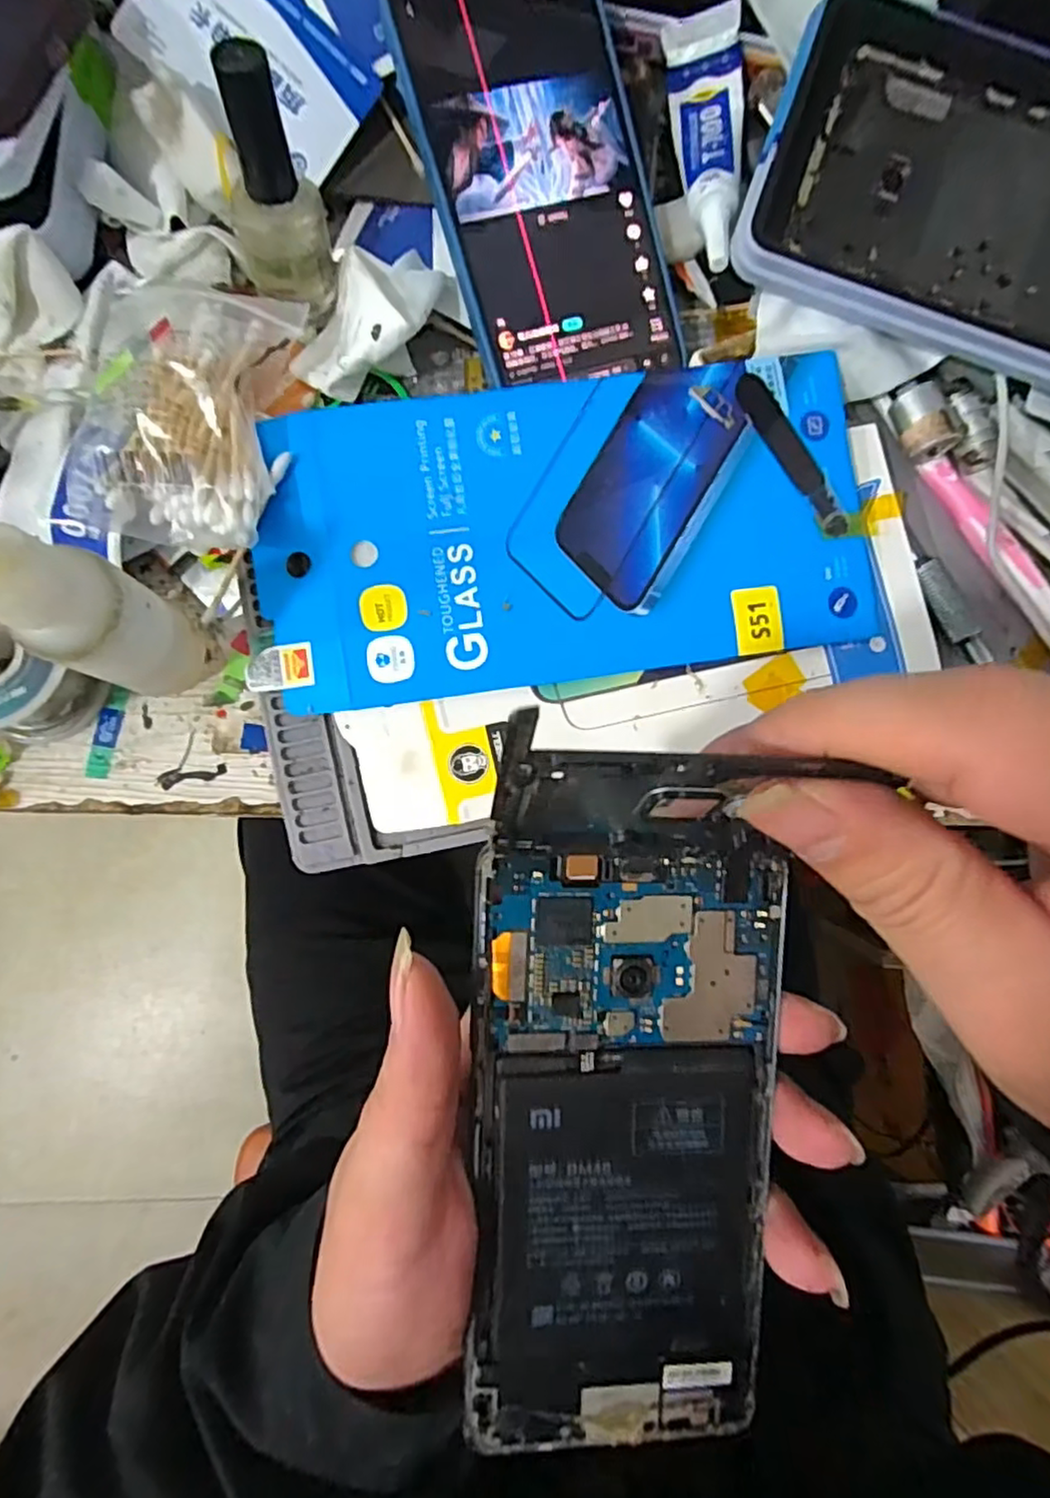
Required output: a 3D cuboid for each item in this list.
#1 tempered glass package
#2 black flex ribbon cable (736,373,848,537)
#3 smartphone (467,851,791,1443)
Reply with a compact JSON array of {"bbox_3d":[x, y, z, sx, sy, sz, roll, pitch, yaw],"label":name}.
[{"bbox_3d":[0.016,-0.084,0.249,0.231,0.008,0.112,-8,84,-5],"label":"tempered glass package"},{"bbox_3d":[0.105,-0.115,0.256,0.013,0.004,0.070,-34,87,-7],"label":"black flex ribbon cable"},{"bbox_3d":[0.026,0.100,0.165,0.075,0.004,0.152,0,94,-4],"label":"smartphone"}]

